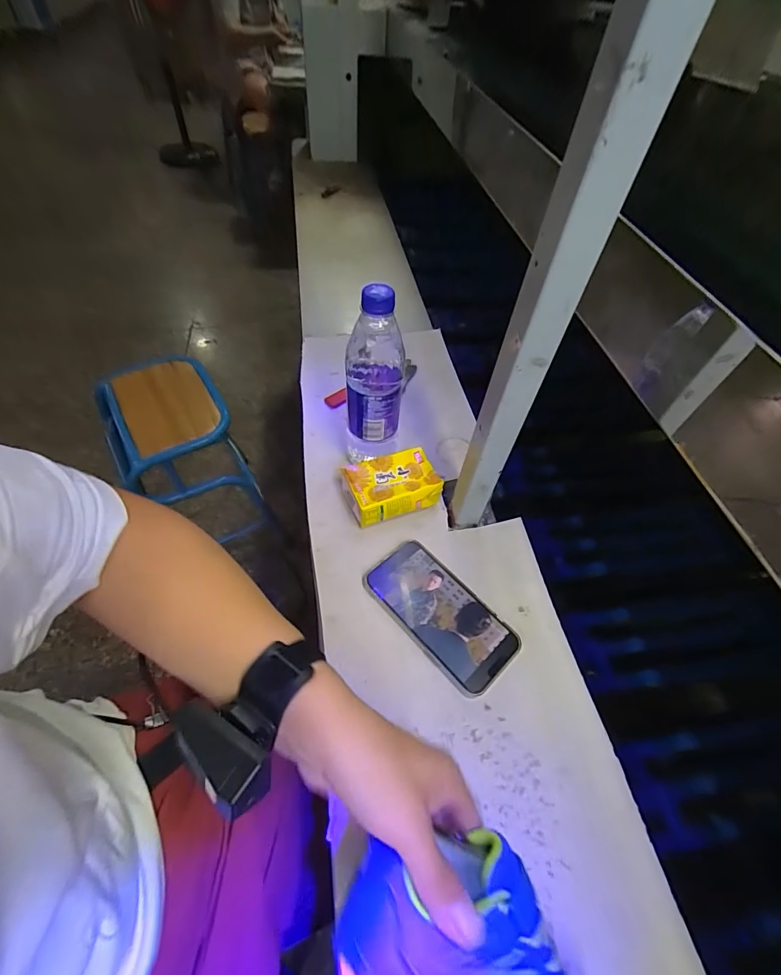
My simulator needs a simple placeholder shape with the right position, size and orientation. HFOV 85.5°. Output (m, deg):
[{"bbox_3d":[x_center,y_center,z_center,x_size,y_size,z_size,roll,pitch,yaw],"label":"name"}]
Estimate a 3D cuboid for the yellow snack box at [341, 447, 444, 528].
[{"bbox_3d":[0.002,0.001,0.512,0.106,0.043,0.073,-15,55,-16],"label":"yellow snack box"}]

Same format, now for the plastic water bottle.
[{"bbox_3d":[-0.020,-0.105,0.473,0.063,0.227,0.056,4,52,-3],"label":"plastic water bottle"}]

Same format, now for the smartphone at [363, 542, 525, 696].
[{"bbox_3d":[0.052,0.129,0.443,0.081,0.010,0.162,-35,63,-27],"label":"smartphone"}]

